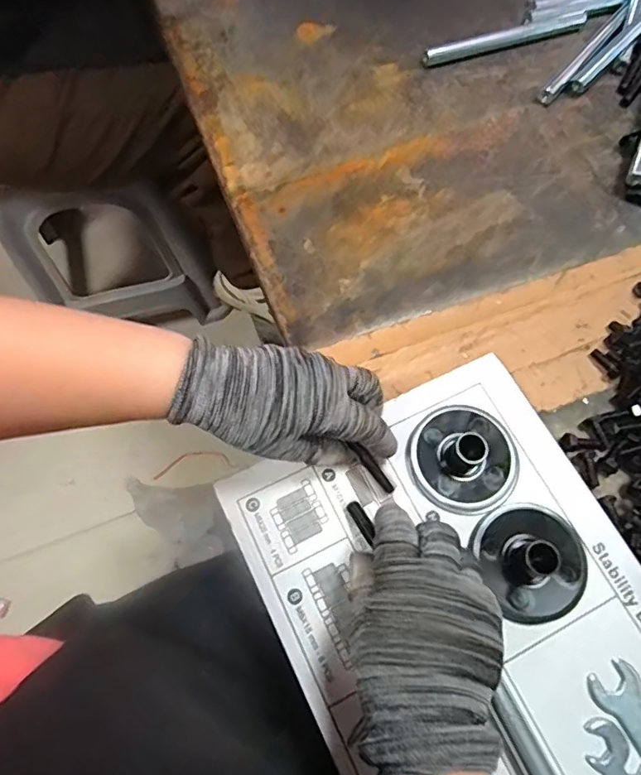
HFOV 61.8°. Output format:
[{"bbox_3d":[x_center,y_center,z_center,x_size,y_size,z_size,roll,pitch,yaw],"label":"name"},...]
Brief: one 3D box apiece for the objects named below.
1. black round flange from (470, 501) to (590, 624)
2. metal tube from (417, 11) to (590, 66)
[{"bbox_3d":[0.137,0.106,0.337,0.065,0.024,0.070,0,66,0],"label":"black round flange"},{"bbox_3d":[0.190,-0.357,0.542,0.183,0.016,0.017,-21,68,-9],"label":"metal tube"}]

